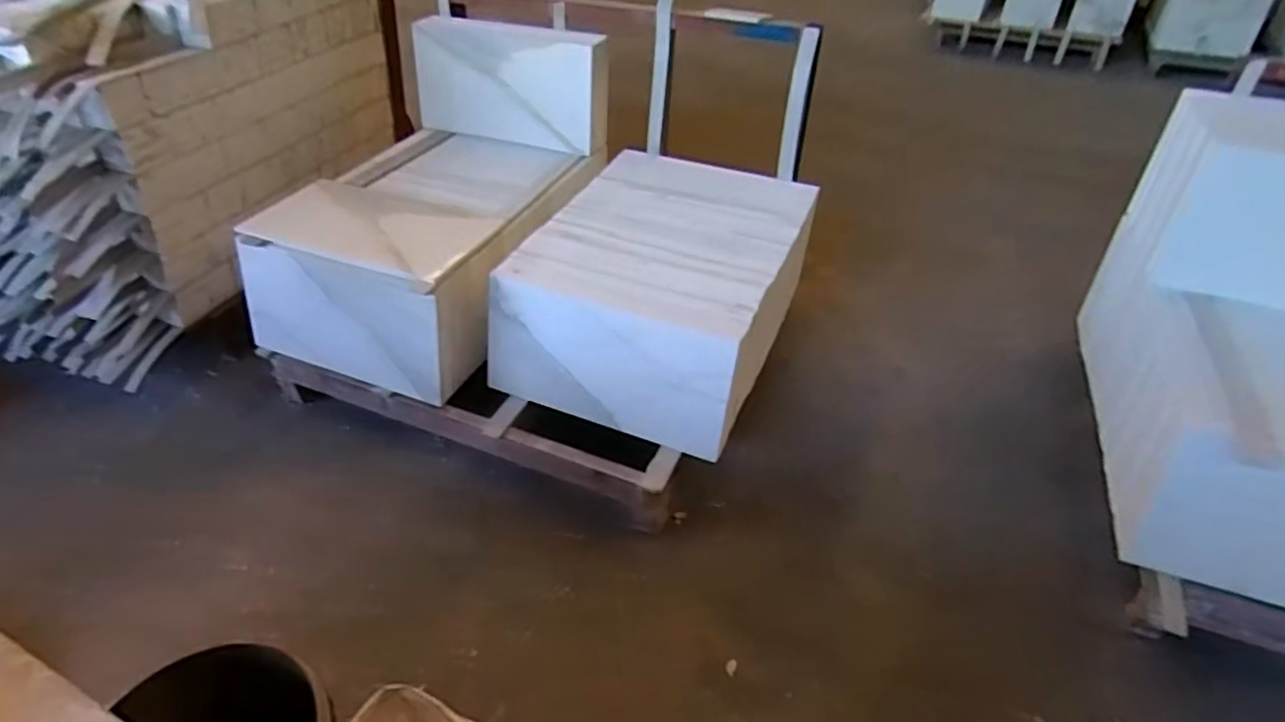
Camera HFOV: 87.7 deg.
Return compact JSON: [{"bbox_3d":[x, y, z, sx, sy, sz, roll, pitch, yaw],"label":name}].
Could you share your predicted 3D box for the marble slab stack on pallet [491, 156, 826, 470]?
[{"bbox_3d":[0.059,-0.219,1.828,0.627,0.317,0.855,16,42,18],"label":"marble slab stack on pallet"}]

